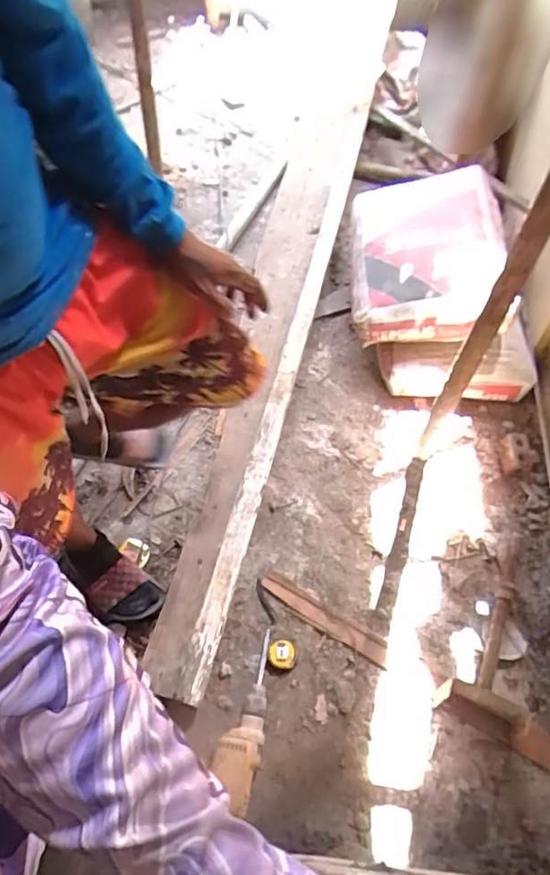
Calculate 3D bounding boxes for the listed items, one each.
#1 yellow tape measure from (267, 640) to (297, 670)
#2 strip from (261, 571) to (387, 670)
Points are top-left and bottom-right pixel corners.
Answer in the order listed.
[{"bbox_3d":[0.013,0.447,1.216,0.055,0.025,0.053,1,58,-2],"label":"yellow tape measure"},{"bbox_3d":[0.104,0.390,1.278,0.306,0.008,0.056,30,61,15],"label":"strip"}]

